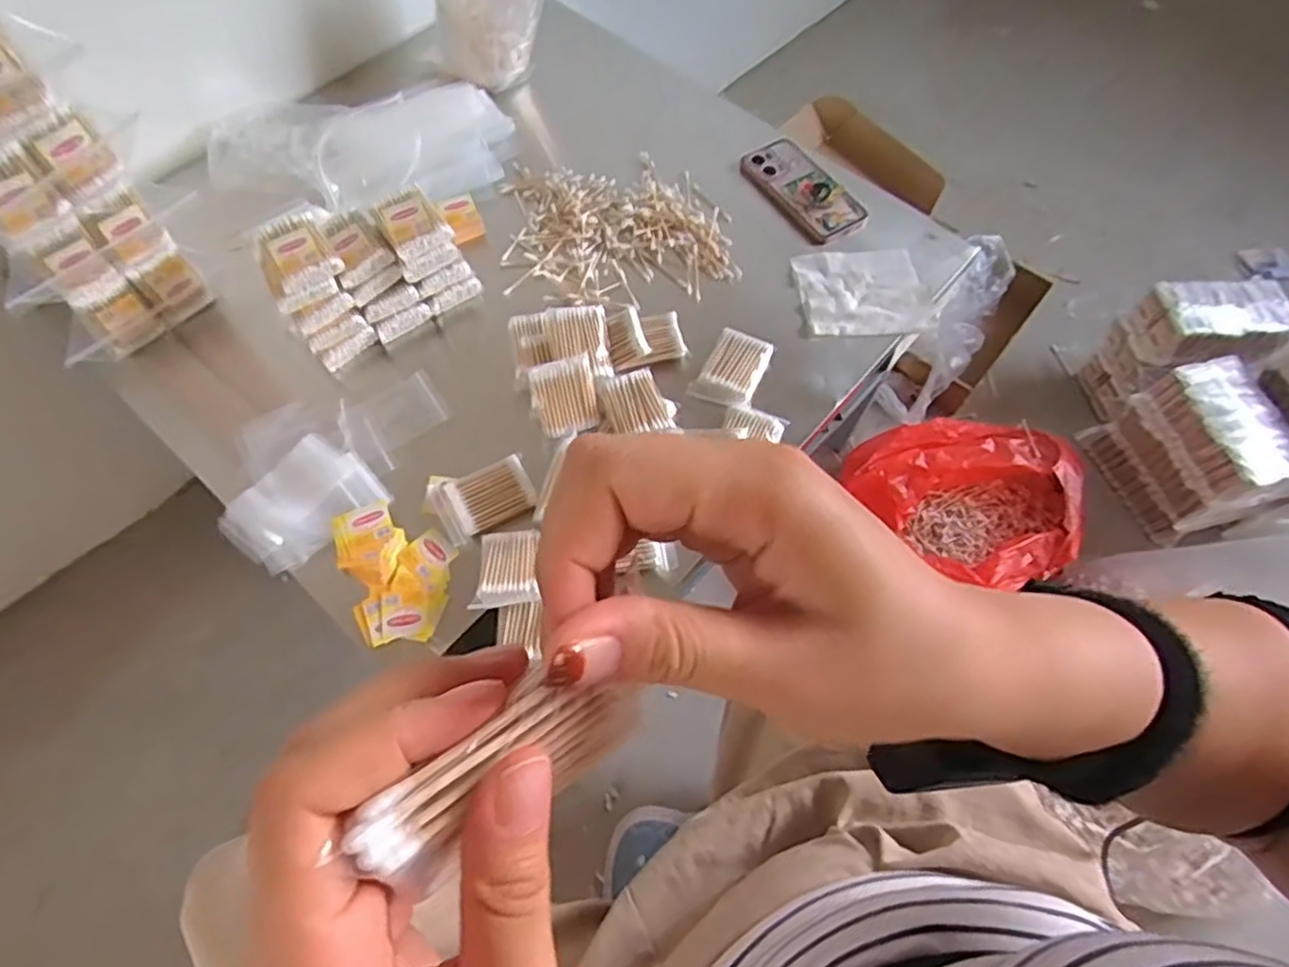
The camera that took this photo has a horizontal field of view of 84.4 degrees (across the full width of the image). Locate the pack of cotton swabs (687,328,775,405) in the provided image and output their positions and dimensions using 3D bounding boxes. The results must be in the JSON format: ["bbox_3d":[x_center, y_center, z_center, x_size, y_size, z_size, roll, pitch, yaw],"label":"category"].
[{"bbox_3d":[0.092,-0.119,0.738,0.060,0.019,0.089,28,66,12],"label":"pack of cotton swabs"}]

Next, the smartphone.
[{"bbox_3d":[0.193,-0.360,0.860,0.086,0.021,0.171,-26,67,-14],"label":"smartphone"}]

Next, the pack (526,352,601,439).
[{"bbox_3d":[-0.077,-0.083,0.683,0.061,0.072,0.013,-12,26,0],"label":"pack"}]

